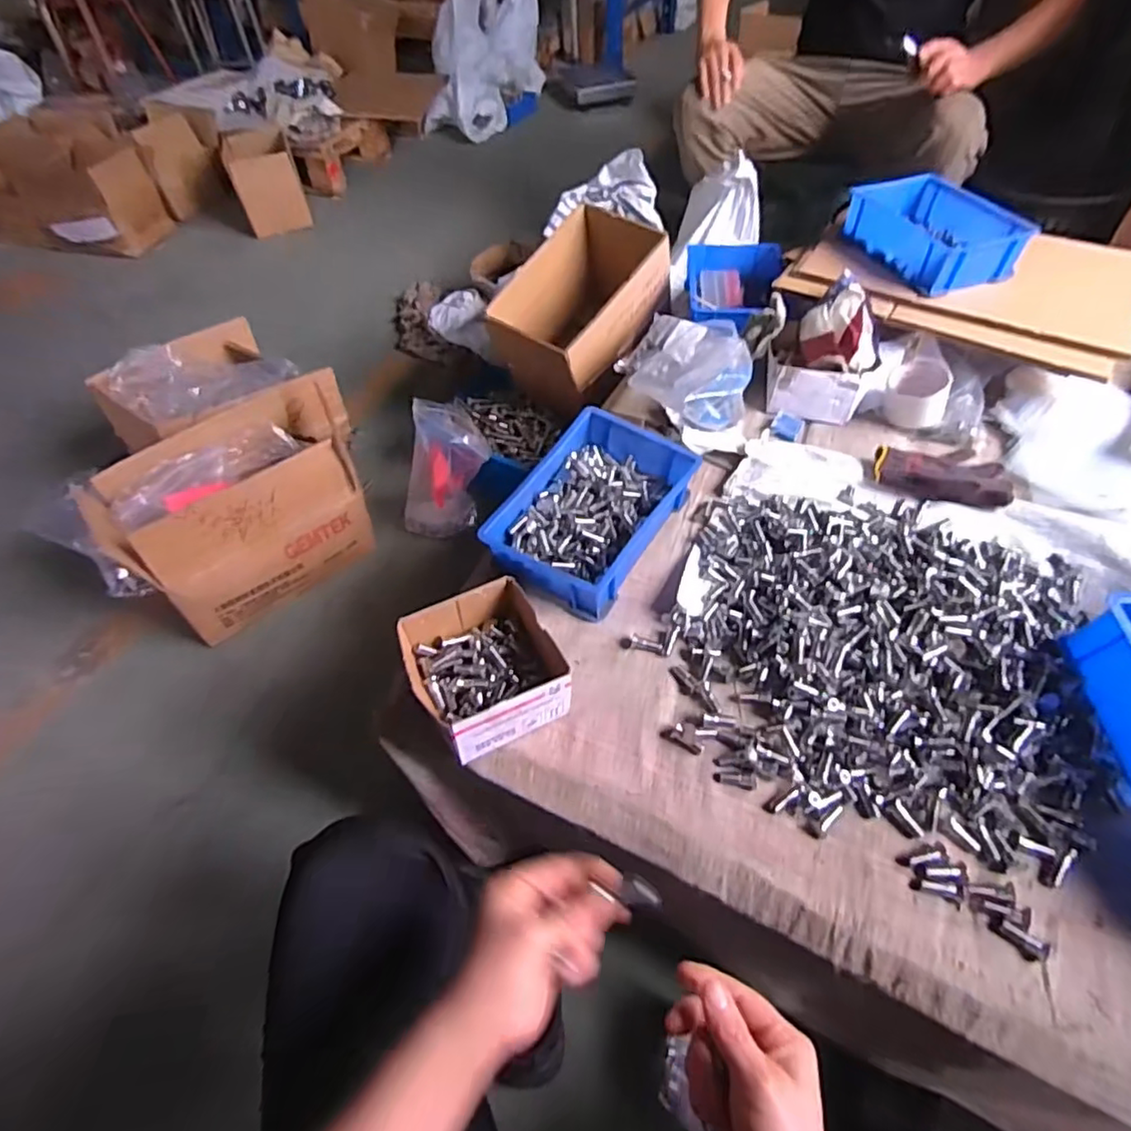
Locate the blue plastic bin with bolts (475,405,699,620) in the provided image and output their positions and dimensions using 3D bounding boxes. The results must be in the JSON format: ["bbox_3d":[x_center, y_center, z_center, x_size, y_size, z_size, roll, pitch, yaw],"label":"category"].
[{"bbox_3d":[0.037,-0.071,0.803,0.173,0.087,0.254,28,58,23],"label":"blue plastic bin with bolts"}]

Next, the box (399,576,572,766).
[{"bbox_3d":[-0.087,0.108,0.667,0.139,0.072,0.150,-23,54,-15],"label":"box"}]

